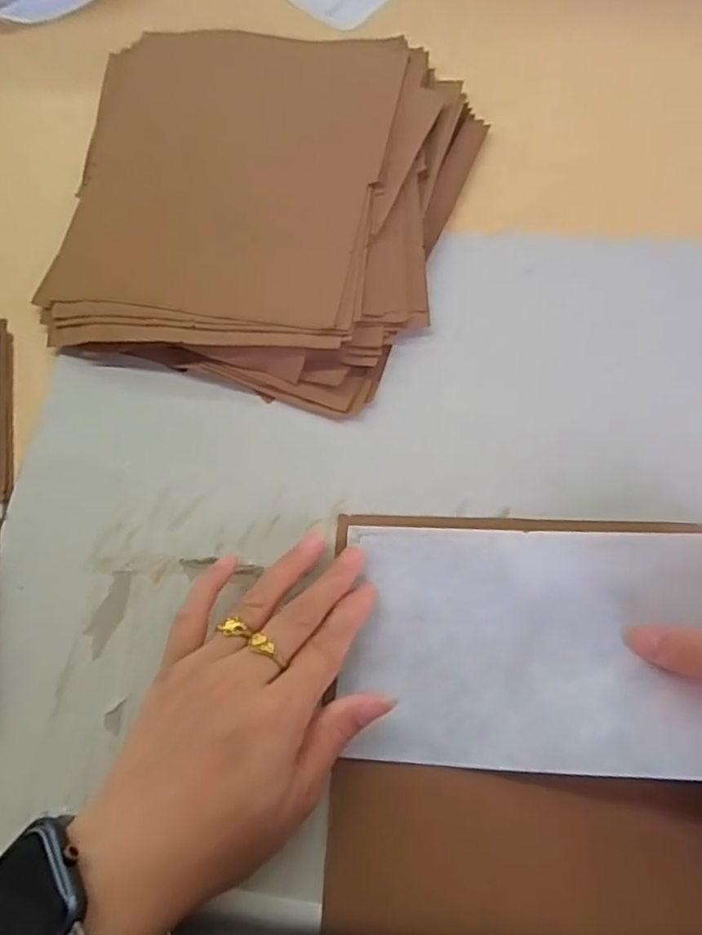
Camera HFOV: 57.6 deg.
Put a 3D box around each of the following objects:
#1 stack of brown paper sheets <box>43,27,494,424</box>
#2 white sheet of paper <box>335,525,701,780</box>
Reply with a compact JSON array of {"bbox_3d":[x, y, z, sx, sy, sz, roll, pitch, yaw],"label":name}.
[{"bbox_3d":[-0.060,-0.177,0.404,0.244,0.019,0.264,15,72,8],"label":"stack of brown paper sheets"},{"bbox_3d":[0.084,0.078,0.297,0.163,0.044,0.110,4,70,4],"label":"white sheet of paper"}]

